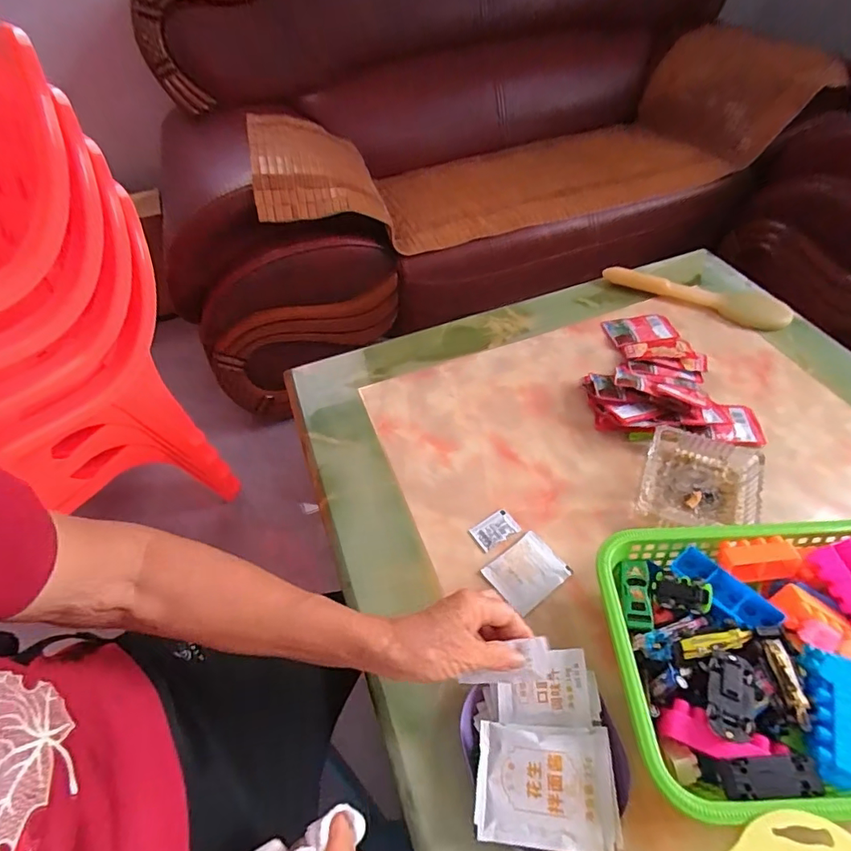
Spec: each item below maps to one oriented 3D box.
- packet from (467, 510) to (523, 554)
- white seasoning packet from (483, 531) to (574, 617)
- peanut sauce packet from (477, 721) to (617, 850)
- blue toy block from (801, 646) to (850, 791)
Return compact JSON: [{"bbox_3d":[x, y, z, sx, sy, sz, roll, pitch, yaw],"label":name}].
[{"bbox_3d":[0.081,0.122,0.569,0.051,0.004,0.033,-26,53,-15],"label":"packet"},{"bbox_3d":[0.111,0.160,0.531,0.076,0.006,0.064,-34,56,-21],"label":"white seasoning packet"},{"bbox_3d":[0.096,0.286,0.388,0.105,0.017,0.080,2,51,7],"label":"peanut sauce packet"},{"bbox_3d":[0.309,0.220,0.369,0.035,0.022,0.089,15,54,17],"label":"blue toy block"}]

